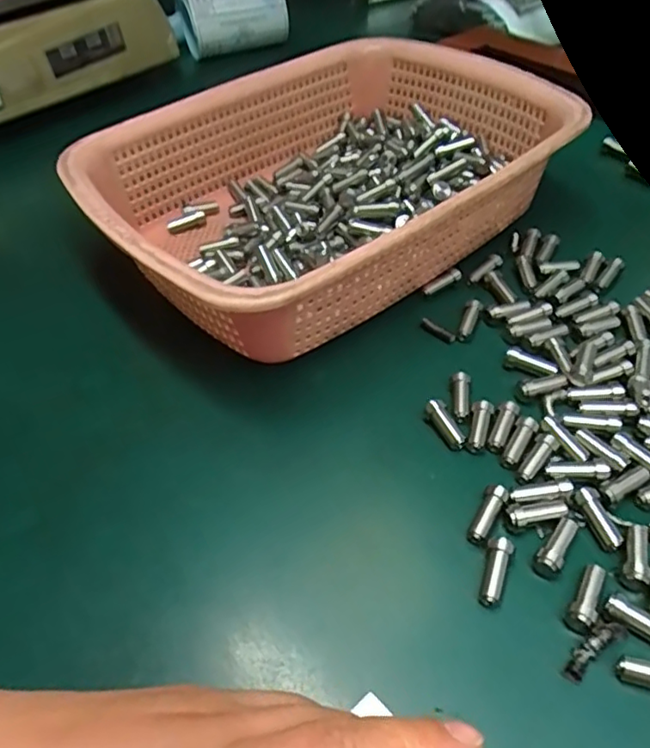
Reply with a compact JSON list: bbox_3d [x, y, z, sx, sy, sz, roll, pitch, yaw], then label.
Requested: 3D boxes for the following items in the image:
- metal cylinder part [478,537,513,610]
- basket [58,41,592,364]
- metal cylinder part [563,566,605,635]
[{"bbox_3d":[0.070,0.080,0.247,0.009,0.008,0.027,15,51,18],"label":"metal cylinder part"},{"bbox_3d":[-0.001,-0.130,0.401,0.298,0.070,0.220,-33,53,-23],"label":"basket"},{"bbox_3d":[0.104,0.088,0.237,0.010,0.010,0.027,28,56,27],"label":"metal cylinder part"}]

